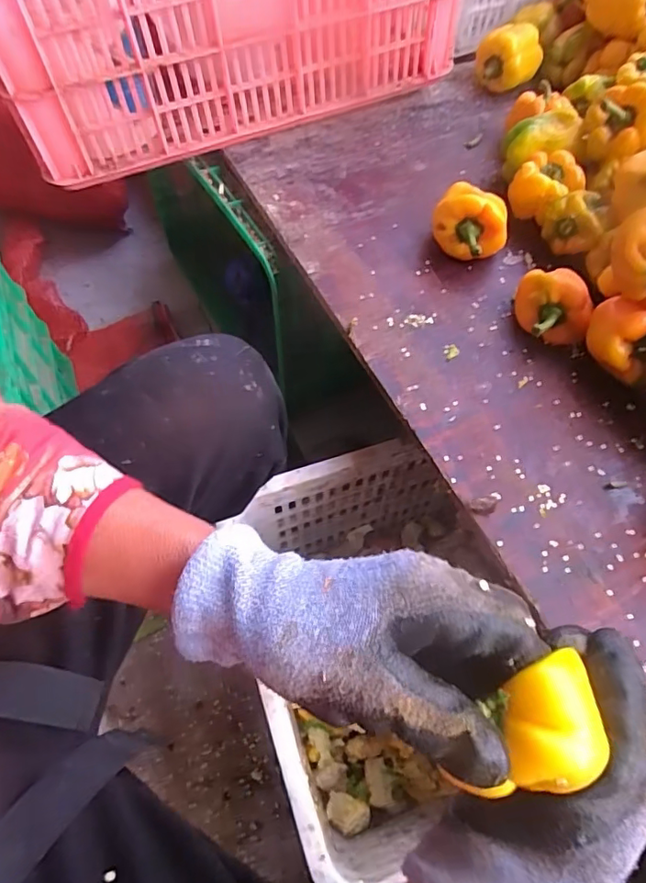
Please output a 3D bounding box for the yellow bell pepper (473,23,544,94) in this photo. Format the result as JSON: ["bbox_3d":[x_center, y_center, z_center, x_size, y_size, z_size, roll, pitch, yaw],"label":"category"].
[{"bbox_3d":[0.278,-0.573,0.799,0.094,0.078,0.070,19,58,8],"label":"yellow bell pepper"}]

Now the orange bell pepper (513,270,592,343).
[{"bbox_3d":[0.233,-0.140,0.542,0.059,0.061,0.071,-1,58,-5],"label":"orange bell pepper"}]

